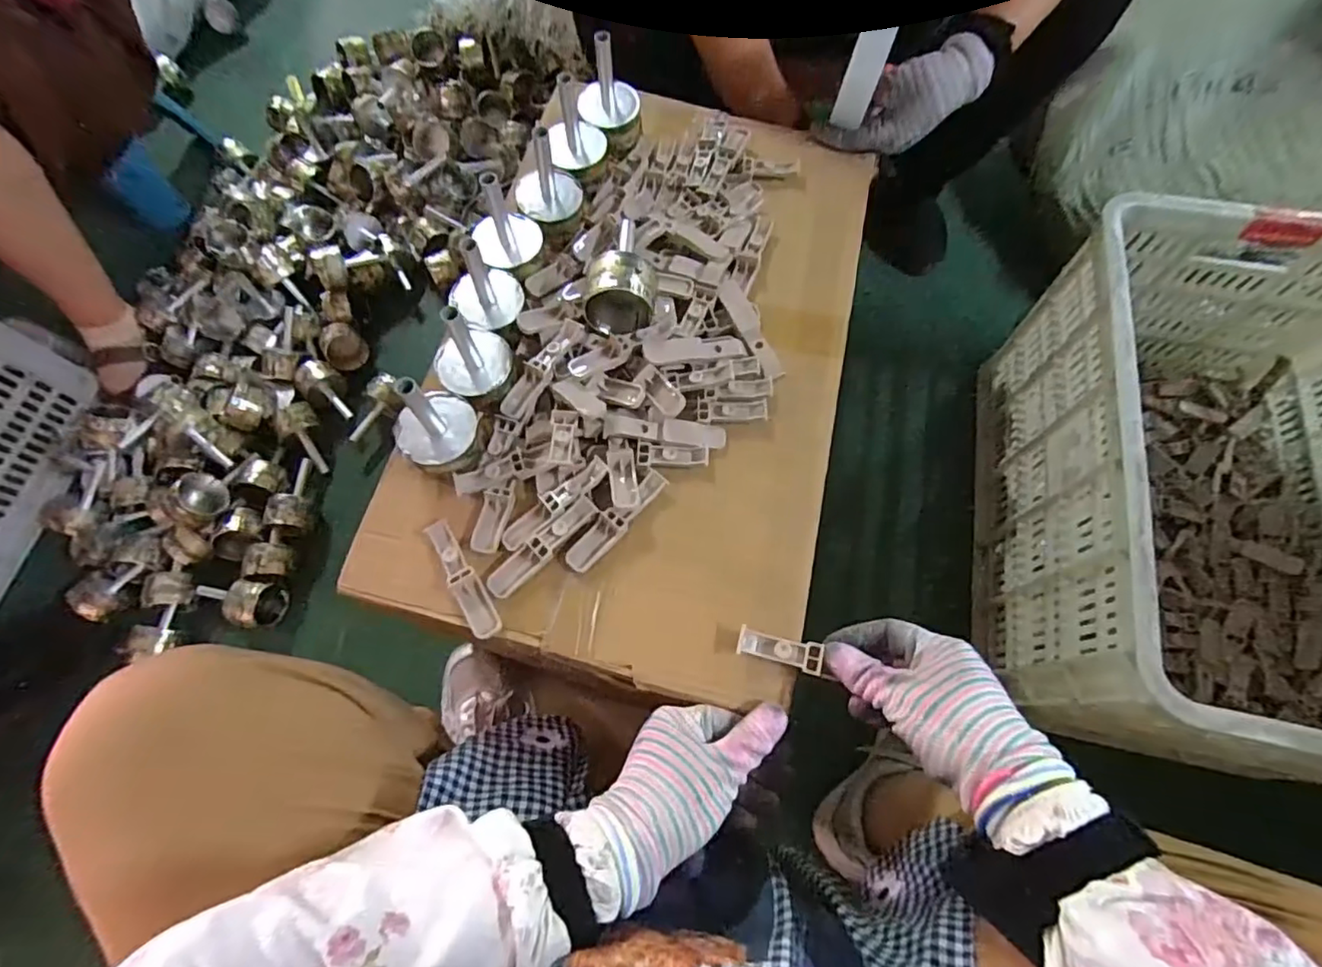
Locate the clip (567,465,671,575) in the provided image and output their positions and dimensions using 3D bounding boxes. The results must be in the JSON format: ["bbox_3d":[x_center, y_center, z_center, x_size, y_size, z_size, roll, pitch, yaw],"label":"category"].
[{"bbox_3d":[-0.034,0.028,0.464,0.022,0.007,0.100,41,76,16],"label":"clip"}]

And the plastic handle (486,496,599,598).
[{"bbox_3d":[-0.091,0.048,0.455,0.100,0.008,0.021,-40,72,-11],"label":"plastic handle"}]

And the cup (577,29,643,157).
[{"bbox_3d":[-0.051,-0.376,0.570,0.061,0.090,0.066,-4,69,1],"label":"cup"}]

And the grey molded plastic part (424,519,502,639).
[{"bbox_3d":[-0.152,0.071,0.449,0.019,0.010,0.101,-32,71,-9],"label":"grey molded plastic part"}]

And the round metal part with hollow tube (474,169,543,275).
[{"bbox_3d":[-0.133,-0.223,0.504,0.053,0.077,0.058,-19,70,-4],"label":"round metal part with hollow tube"}]

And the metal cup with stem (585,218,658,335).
[{"bbox_3d":[-0.036,-0.192,0.515,0.062,0.054,0.111,-4,69,1],"label":"metal cup with stem"}]

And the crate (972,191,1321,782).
[{"bbox_3d":[0.588,0.012,0.648,0.352,0.320,0.533,11,70,7],"label":"crate"}]

